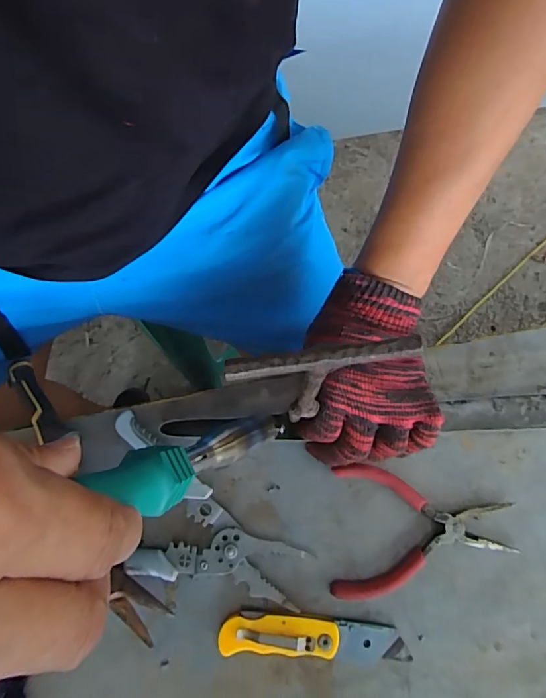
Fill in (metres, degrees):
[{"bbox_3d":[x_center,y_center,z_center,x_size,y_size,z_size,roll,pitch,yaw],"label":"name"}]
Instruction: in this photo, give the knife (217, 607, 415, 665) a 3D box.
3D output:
[{"bbox_3d":[0.032,0.222,0.368,0.142,0.016,0.029,6,79,1],"label":"knife"}]

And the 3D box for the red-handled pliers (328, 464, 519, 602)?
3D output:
[{"bbox_3d":[0.119,0.148,0.385,0.142,0.010,0.100,2,79,0],"label":"red-handled pliers"}]

